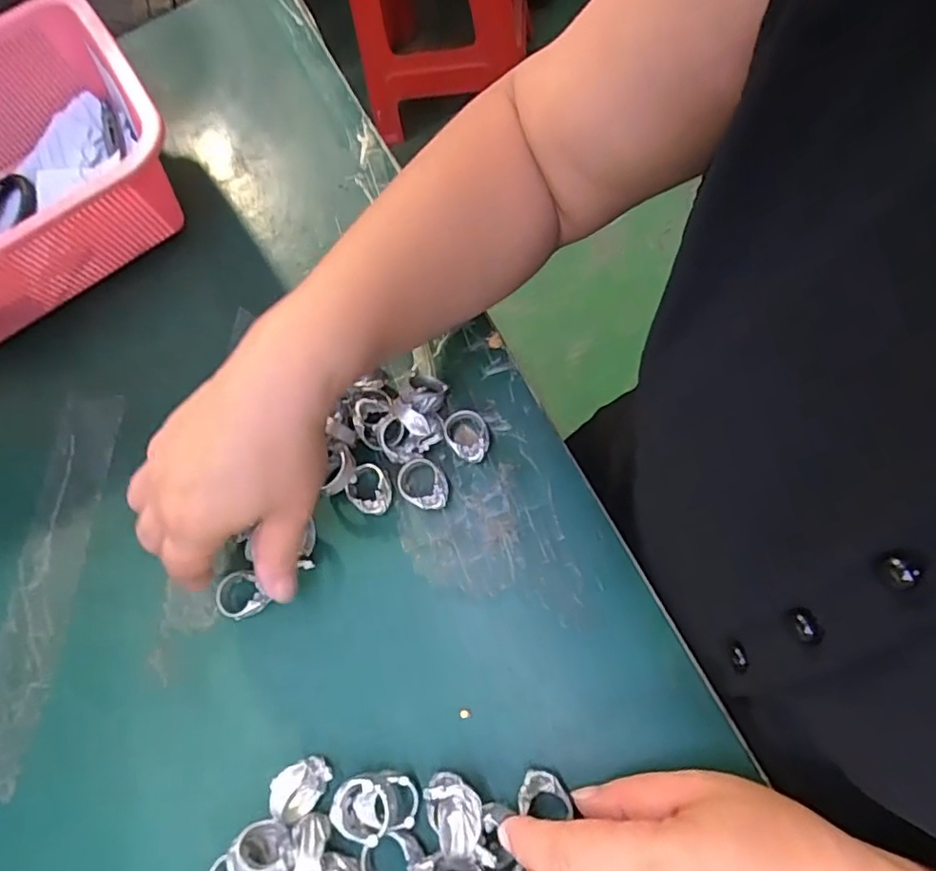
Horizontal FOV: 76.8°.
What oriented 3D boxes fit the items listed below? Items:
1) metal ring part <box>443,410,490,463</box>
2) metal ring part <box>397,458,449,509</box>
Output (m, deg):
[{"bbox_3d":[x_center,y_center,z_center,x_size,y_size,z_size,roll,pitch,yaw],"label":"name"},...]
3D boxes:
[{"bbox_3d":[0.000,0.001,0.333,0.024,0.013,0.030,-17,66,3],"label":"metal ring part"},{"bbox_3d":[-0.025,0.027,0.327,0.025,0.013,0.031,-29,66,-3],"label":"metal ring part"}]

